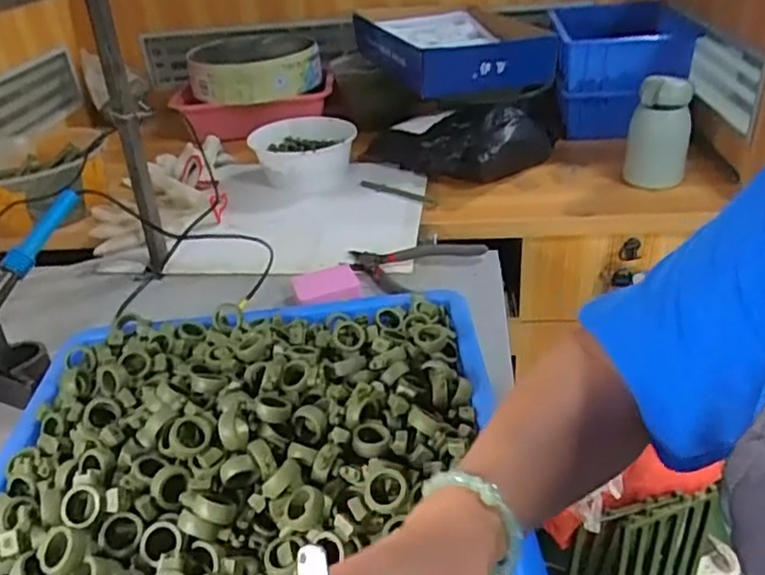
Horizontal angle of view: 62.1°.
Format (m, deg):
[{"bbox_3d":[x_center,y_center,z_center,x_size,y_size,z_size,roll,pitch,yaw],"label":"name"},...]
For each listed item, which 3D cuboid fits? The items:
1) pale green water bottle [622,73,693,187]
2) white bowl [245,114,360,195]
[{"bbox_3d":[0.385,-0.212,0.882,0.076,0.147,0.064,10,35,24],"label":"pale green water bottle"},{"bbox_3d":[-0.128,-0.222,1.065,0.160,0.082,0.176,-4,32,3],"label":"white bowl"}]

